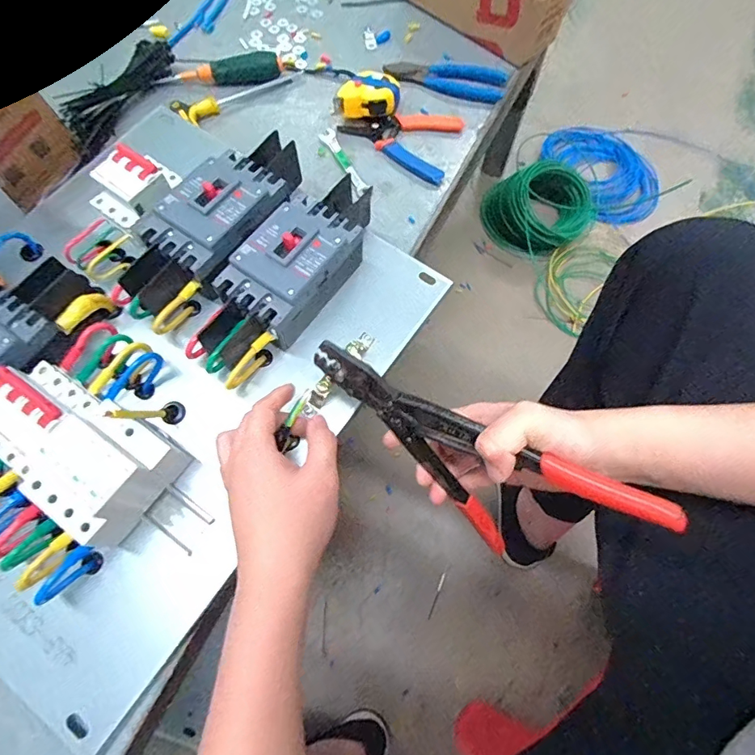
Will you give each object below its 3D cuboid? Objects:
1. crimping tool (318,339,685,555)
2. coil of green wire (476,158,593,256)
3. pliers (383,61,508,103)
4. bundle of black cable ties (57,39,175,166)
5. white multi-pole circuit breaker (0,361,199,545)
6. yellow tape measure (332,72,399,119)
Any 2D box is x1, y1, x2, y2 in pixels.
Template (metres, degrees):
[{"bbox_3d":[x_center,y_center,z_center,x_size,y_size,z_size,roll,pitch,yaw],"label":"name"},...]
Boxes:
[{"bbox_3d":[0.060,0.072,0.371,0.265,0.159,0.047,27,70,10],"label":"crimping tool"},{"bbox_3d":[0.358,-0.382,1.002,0.188,0.118,0.199,0,67,-1],"label":"coil of green wire"},{"bbox_3d":[0.092,-0.404,0.606,0.156,0.011,0.060,14,68,5],"label":"pliers"},{"bbox_3d":[-0.328,-0.357,0.574,0.045,0.035,0.195,24,69,9],"label":"bundle of black cable ties"},{"bbox_3d":[-0.241,0.056,0.369,0.147,0.077,0.093,34,71,13],"label":"white multi-pole circuit breaker"},{"bbox_3d":[-0.010,-0.357,0.576,0.079,0.035,0.069,9,68,3],"label":"yellow tape measure"}]

